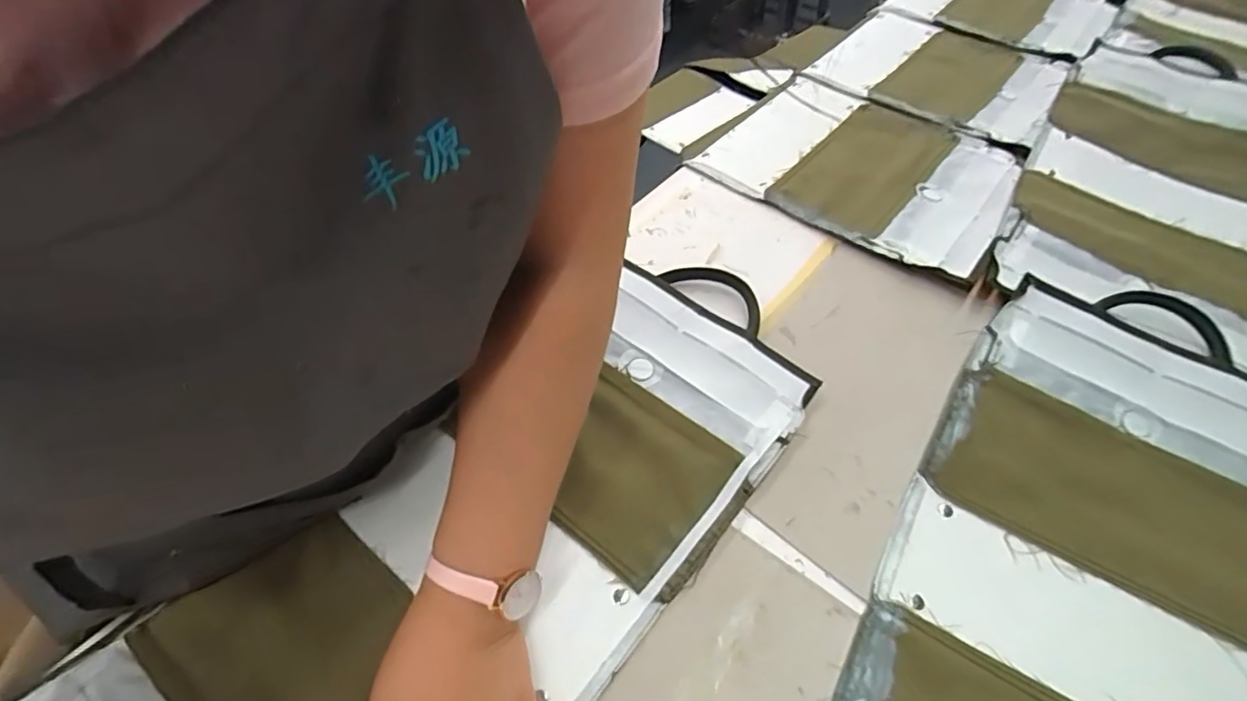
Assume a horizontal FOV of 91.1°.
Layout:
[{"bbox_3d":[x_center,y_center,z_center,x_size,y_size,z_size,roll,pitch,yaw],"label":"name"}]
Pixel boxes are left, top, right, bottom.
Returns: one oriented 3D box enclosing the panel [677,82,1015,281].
[{"bbox_3d":[0.265,-0.212,0.674,0.291,0.015,0.260,32,58,21],"label":"panel"}]

